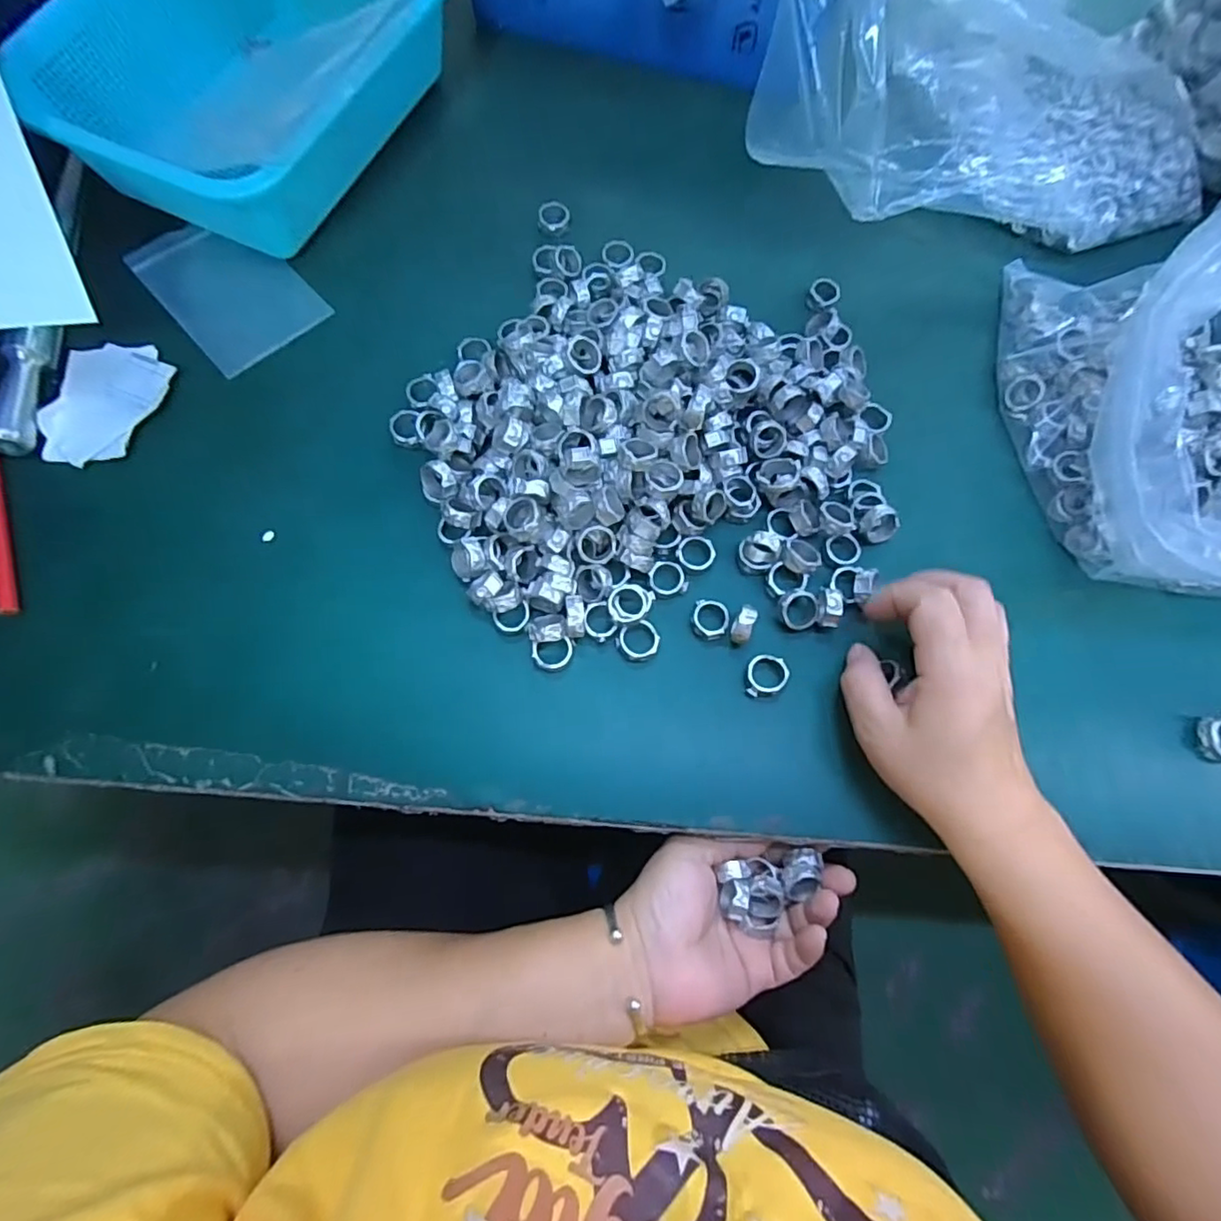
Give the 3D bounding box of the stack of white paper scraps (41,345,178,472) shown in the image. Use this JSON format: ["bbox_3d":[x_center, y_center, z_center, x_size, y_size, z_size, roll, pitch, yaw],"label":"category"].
[{"bbox_3d":[-0.306,-0.126,0.361,0.064,0.006,0.082,3,73,-1],"label":"stack of white paper scraps"}]

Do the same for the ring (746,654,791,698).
[{"bbox_3d":[0.087,0.036,0.330,0.025,0.008,0.022,-7,74,-4],"label":"ring"}]

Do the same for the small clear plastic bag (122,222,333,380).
[{"bbox_3d":[-0.253,-0.215,0.394,0.079,0.009,0.125,-42,79,-13],"label":"small clear plastic bag"}]

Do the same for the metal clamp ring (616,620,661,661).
[{"bbox_3d":[0.015,0.016,0.330,0.024,0.012,0.020,-21,75,-8],"label":"metal clamp ring"}]

